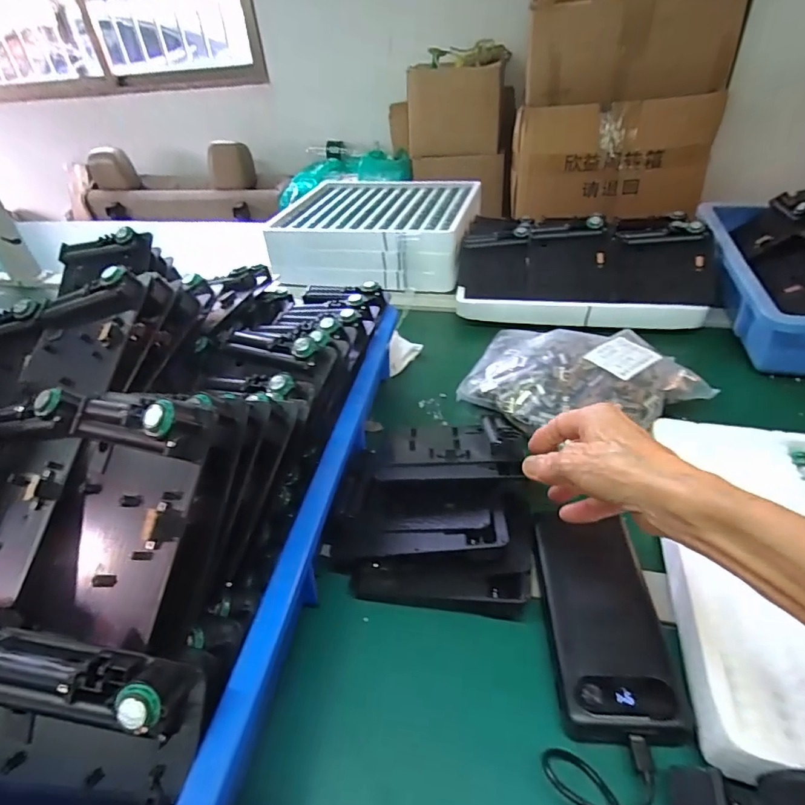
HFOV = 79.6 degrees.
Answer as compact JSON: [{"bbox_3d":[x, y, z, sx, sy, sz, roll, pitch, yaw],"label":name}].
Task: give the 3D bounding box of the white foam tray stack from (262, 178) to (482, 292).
[{"bbox_3d":[-0.039,-0.315,0.873,0.322,0.086,0.310,6,39,15],"label":"white foam tray stack"}]

